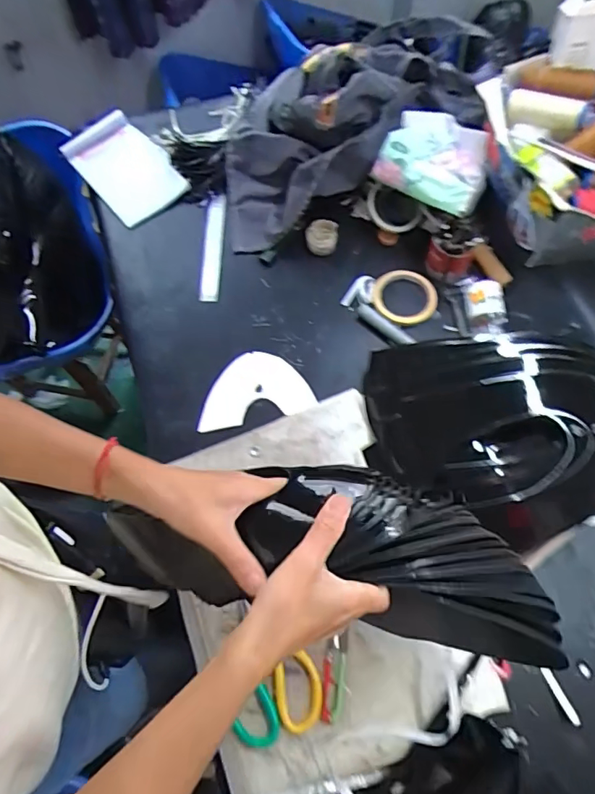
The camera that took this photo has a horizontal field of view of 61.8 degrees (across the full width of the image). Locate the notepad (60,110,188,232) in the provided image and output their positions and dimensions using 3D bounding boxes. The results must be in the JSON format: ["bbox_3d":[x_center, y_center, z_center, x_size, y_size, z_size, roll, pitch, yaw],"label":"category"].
[{"bbox_3d":[-0.318,-0.423,0.921,0.144,0.029,0.250,-38,71,-13],"label":"notepad"}]

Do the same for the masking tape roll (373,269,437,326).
[{"bbox_3d":[0.168,-0.158,0.775,0.095,0.012,0.096,-1,67,1],"label":"masking tape roll"}]

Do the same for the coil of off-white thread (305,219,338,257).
[{"bbox_3d":[0.040,-0.261,0.817,0.051,0.044,0.046,2,67,3],"label":"coil of off-white thread"}]

